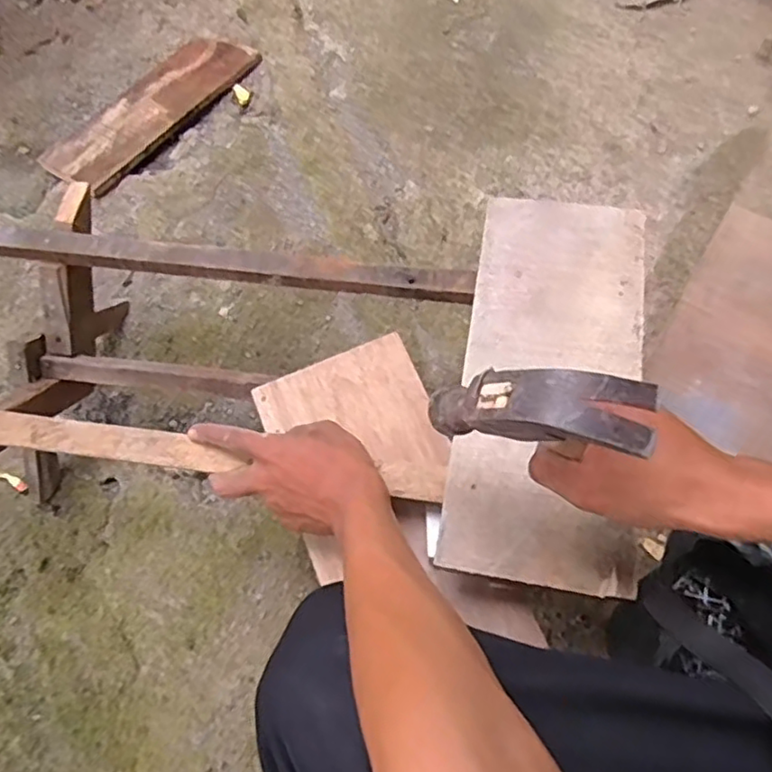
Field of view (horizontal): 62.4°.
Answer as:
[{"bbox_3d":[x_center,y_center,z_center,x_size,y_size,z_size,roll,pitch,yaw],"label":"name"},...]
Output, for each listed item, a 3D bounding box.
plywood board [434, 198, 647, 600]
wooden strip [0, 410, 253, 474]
[{"bbox_3d":[0.137,-0.013,0.529,0.142,0.014,0.343,9,68,7],"label":"plywood board"},{"bbox_3d":[-0.314,0.038,0.548,0.364,0.009,0.031,7,67,6],"label":"wooden strip"}]

